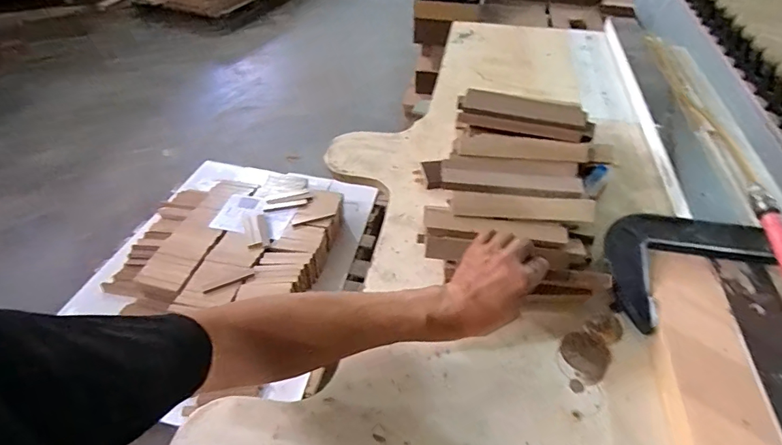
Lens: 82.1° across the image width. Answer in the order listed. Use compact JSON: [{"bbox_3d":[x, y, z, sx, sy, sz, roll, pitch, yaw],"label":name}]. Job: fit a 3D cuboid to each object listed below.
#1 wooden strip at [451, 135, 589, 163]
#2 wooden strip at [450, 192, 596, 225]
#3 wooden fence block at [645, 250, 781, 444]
[{"bbox_3d":[0.183,-0.107,0.641,0.182,0.016,0.041,6,43,5],"label":"wooden strip"},{"bbox_3d":[0.169,-0.019,0.581,0.177,0.011,0.034,2,75,8],"label":"wooden strip"},{"bbox_3d":[0.329,0.160,0.472,0.089,0.036,0.313,9,44,10],"label":"wooden fence block"}]

